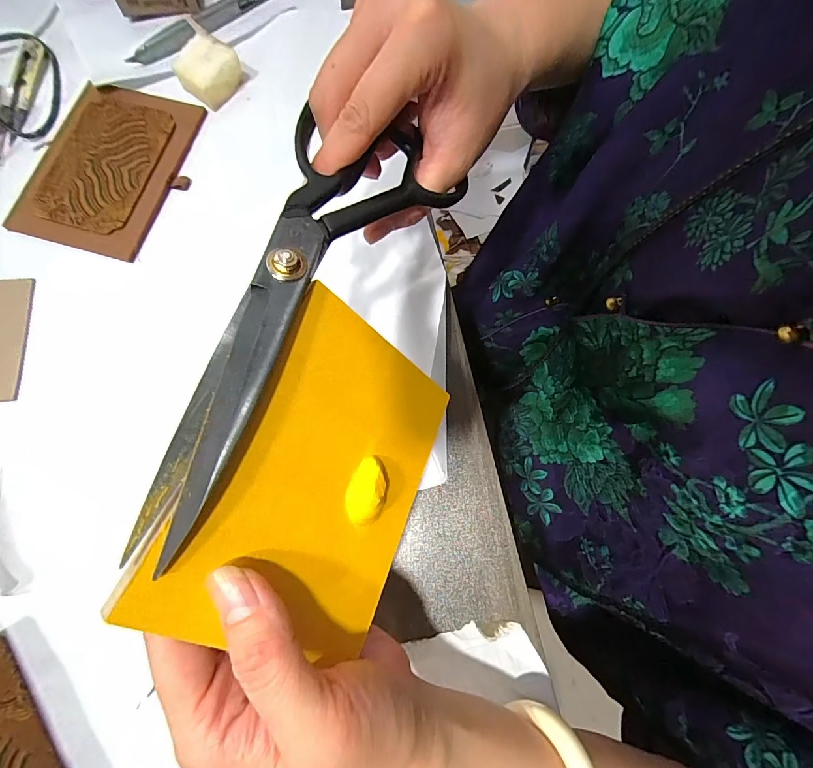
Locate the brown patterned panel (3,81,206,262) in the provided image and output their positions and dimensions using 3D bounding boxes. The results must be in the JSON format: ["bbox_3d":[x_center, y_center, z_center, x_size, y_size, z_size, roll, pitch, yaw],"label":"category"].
[{"bbox_3d":[-0.251,-0.184,0.332,0.120,0.009,0.150,15,76,3],"label":"brown patterned panel"}]

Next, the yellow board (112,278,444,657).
[{"bbox_3d":[-0.031,0.037,0.170,0.097,0.004,0.135,40,60,-32],"label":"yellow board"}]

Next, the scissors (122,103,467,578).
[{"bbox_3d":[-0.043,-0.037,0.166,0.072,0.023,0.212,21,69,5],"label":"scissors"}]

